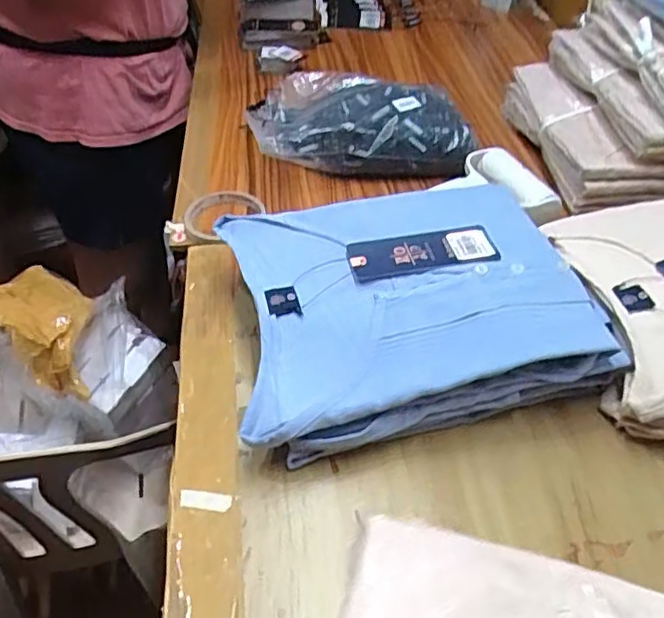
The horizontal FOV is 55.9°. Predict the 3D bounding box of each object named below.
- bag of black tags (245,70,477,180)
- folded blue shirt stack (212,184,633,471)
[{"bbox_3d":[0.032,-0.212,0.737,0.255,0.071,0.143,2,45,-1],"label":"bag of black tags"},{"bbox_3d":[0.057,-0.003,0.514,0.269,0.078,0.208,-10,47,-13],"label":"folded blue shirt stack"}]

